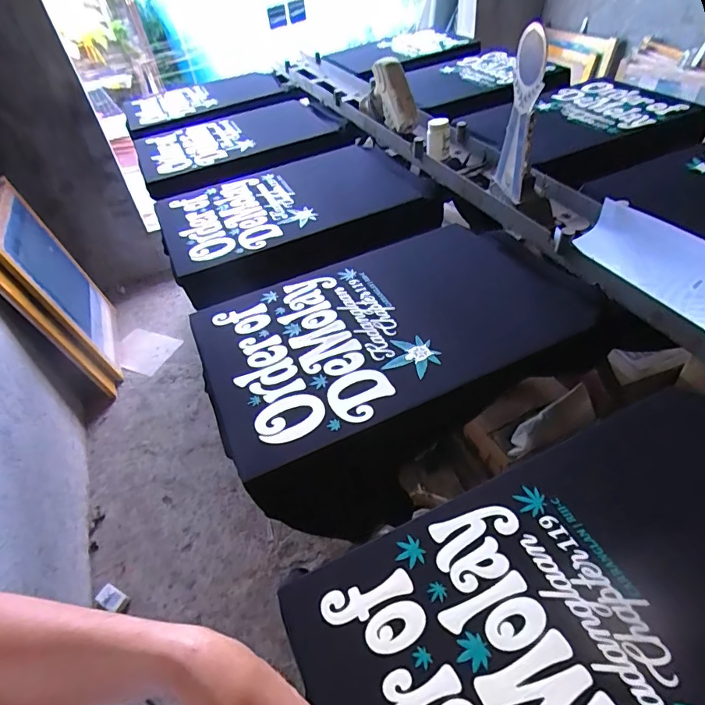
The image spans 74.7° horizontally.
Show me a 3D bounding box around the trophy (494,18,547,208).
[{"bbox_3d":[0.351,-0.481,0.962,0.053,0.295,0.116,-4,42,4],"label":"trophy"}]

